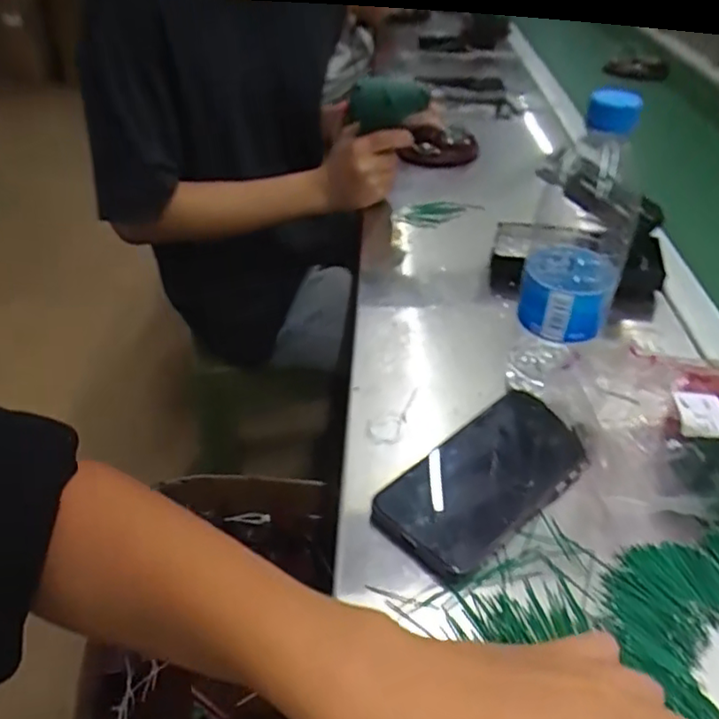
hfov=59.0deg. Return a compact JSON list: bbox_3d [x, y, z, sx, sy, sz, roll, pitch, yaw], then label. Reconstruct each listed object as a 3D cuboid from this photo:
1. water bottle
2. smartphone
[{"bbox_3d":[0.152,-0.068,0.451,0.062,0.208,0.076,14,41,17],"label":"water bottle"},{"bbox_3d":[0.093,0.077,0.433,0.171,0.013,0.078,-28,47,-30],"label":"smartphone"}]

